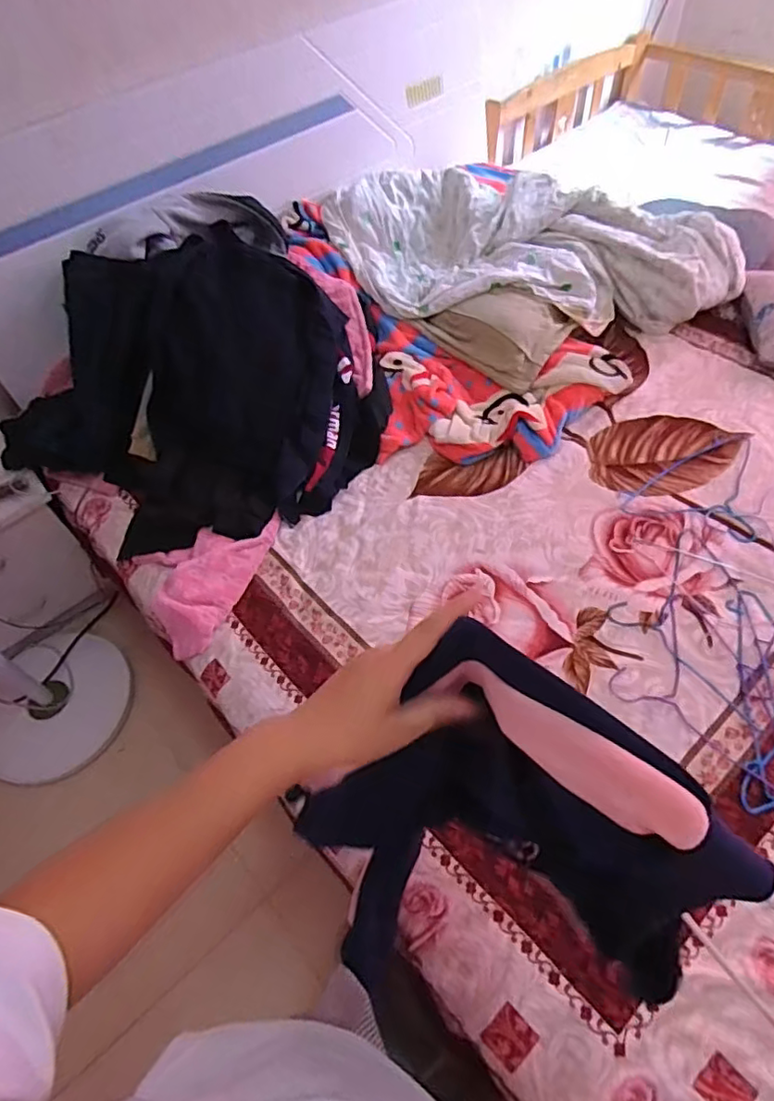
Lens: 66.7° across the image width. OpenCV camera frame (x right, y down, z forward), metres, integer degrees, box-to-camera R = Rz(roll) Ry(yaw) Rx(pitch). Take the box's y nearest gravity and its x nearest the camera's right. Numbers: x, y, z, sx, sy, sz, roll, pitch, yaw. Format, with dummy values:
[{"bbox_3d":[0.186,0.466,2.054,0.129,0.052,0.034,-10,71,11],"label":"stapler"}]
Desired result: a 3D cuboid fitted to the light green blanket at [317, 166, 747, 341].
[{"bbox_3d":[0.378,-0.884,1.667,1.121,0.206,0.628,2,55,6],"label":"light green blanket"}]

